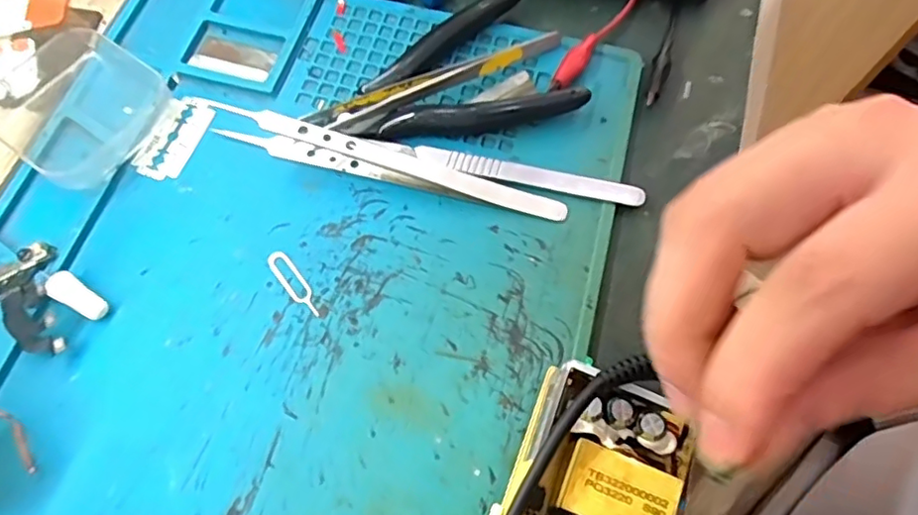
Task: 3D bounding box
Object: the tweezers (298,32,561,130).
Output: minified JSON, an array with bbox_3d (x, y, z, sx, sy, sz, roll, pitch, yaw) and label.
[{"bbox_3d":[-0.009,-0.079,0.268,0.121,0.011,0.010,-22,69,-9],"label":"tweezers"}]

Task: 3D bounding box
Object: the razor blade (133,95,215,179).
[{"bbox_3d":[-0.125,-0.053,0.261,0.022,0.004,0.040,20,69,8],"label":"razor blade"}]

